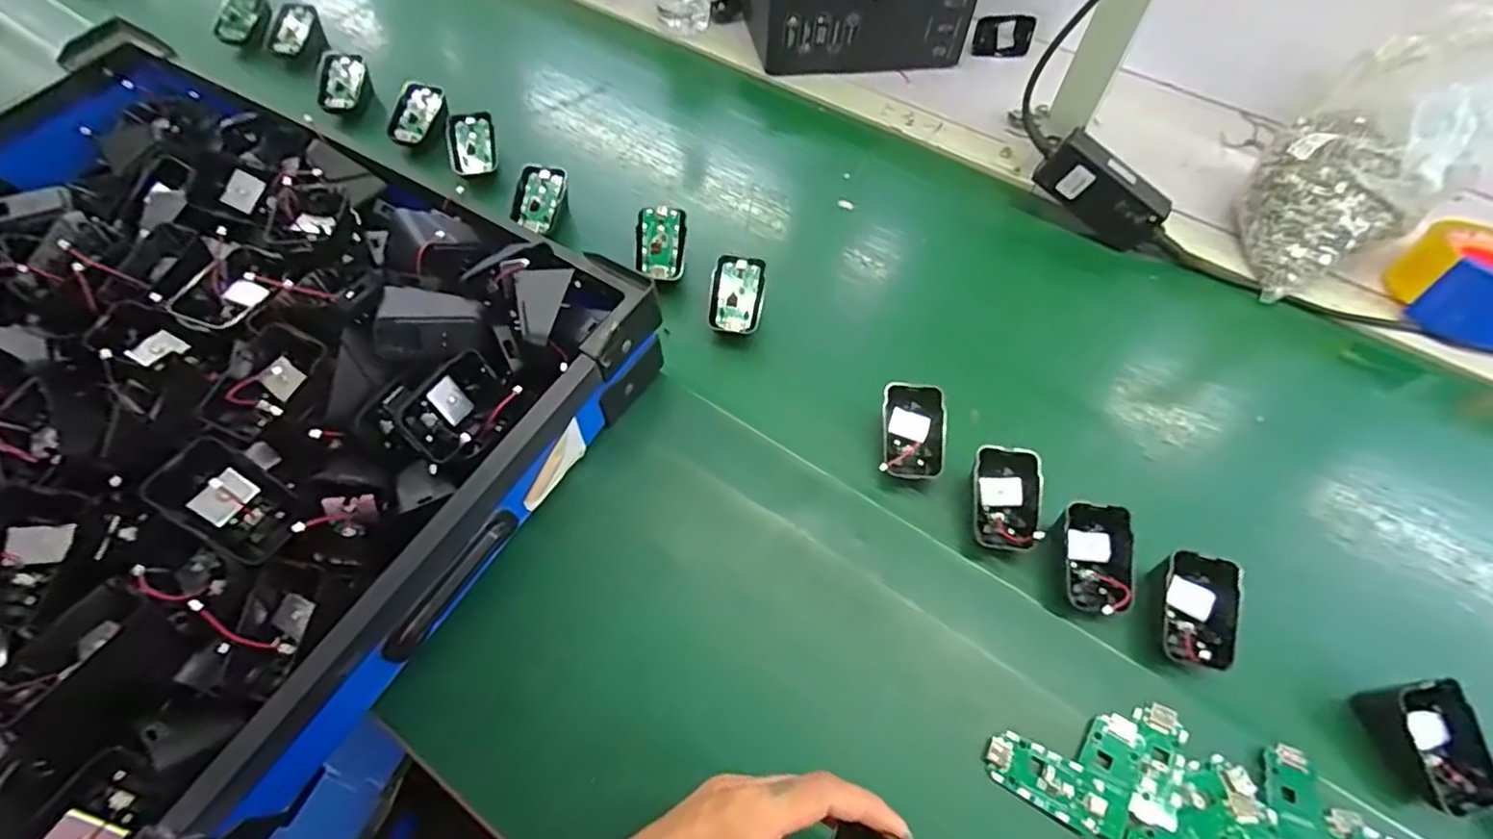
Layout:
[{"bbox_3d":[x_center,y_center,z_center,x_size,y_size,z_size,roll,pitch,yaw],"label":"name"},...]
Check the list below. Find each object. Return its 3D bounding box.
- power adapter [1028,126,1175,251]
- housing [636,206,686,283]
[{"bbox_3d":[0.328,-0.207,0.584,0.119,0.051,0.035,39,61,0],"label":"power adapter"},{"bbox_3d":[-0.074,-0.152,0.552,0.042,0.013,0.068,2,84,-10],"label":"housing"}]

